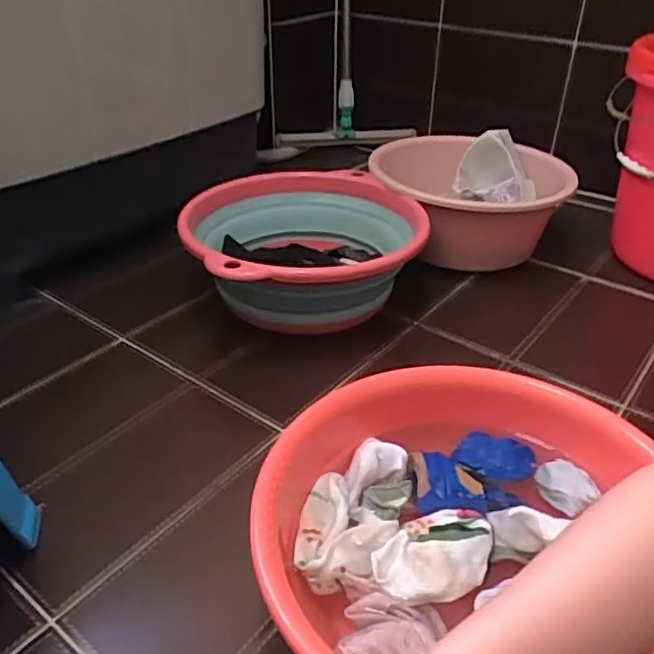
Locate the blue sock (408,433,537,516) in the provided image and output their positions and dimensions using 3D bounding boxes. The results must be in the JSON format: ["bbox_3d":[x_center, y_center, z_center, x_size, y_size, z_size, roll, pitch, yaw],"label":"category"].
[{"bbox_3d":[0.139,0.138,0.595,0.120,0.030,0.079,-22,40,-31],"label":"blue sock"}]

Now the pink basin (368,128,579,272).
[{"bbox_3d":[0.245,-0.208,1.089,0.323,0.160,0.330,1,34,-1],"label":"pink basin"}]

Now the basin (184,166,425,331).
[{"bbox_3d":[-0.033,-0.106,0.946,0.332,0.149,0.336,1,34,-1],"label":"basin"}]

